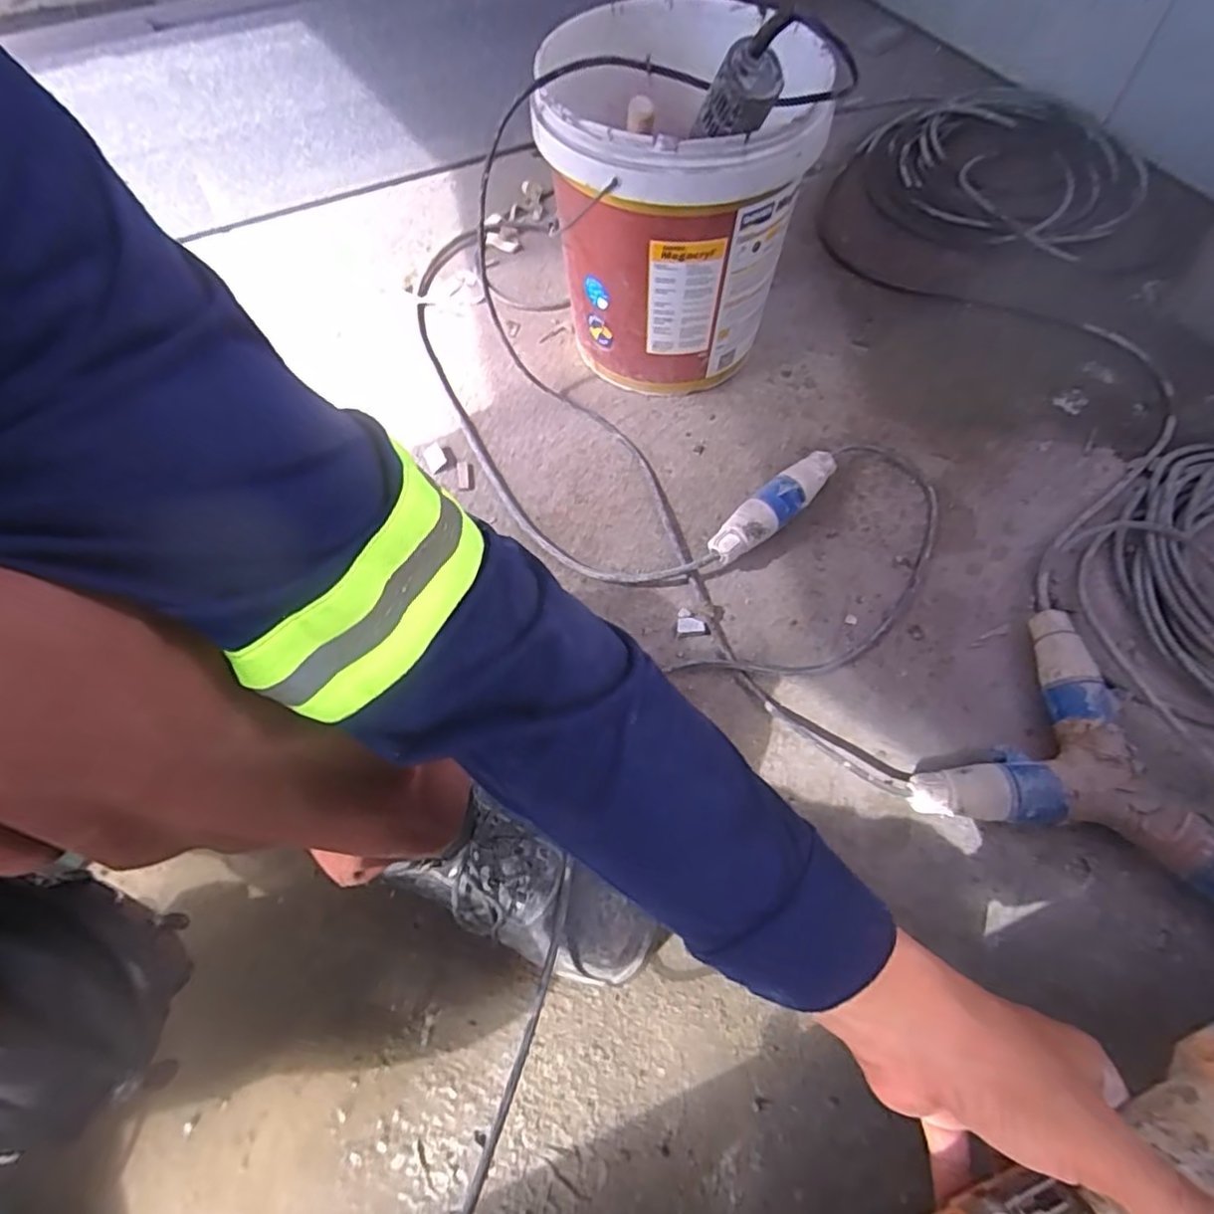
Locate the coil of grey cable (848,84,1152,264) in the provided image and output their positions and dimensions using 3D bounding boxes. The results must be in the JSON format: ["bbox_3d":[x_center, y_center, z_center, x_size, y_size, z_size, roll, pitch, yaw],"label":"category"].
[{"bbox_3d":[0.670,-0.753,1.090,0.430,0.036,0.449,-1,64,2],"label":"coil of grey cable"}]

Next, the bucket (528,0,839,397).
[{"bbox_3d":[0.077,-0.462,0.756,0.272,0.365,0.265,6,63,4],"label":"bucket"}]

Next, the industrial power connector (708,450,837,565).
[{"bbox_3d":[0.192,-0.115,0.742,0.051,0.056,0.191,40,72,19],"label":"industrial power connector"}]

